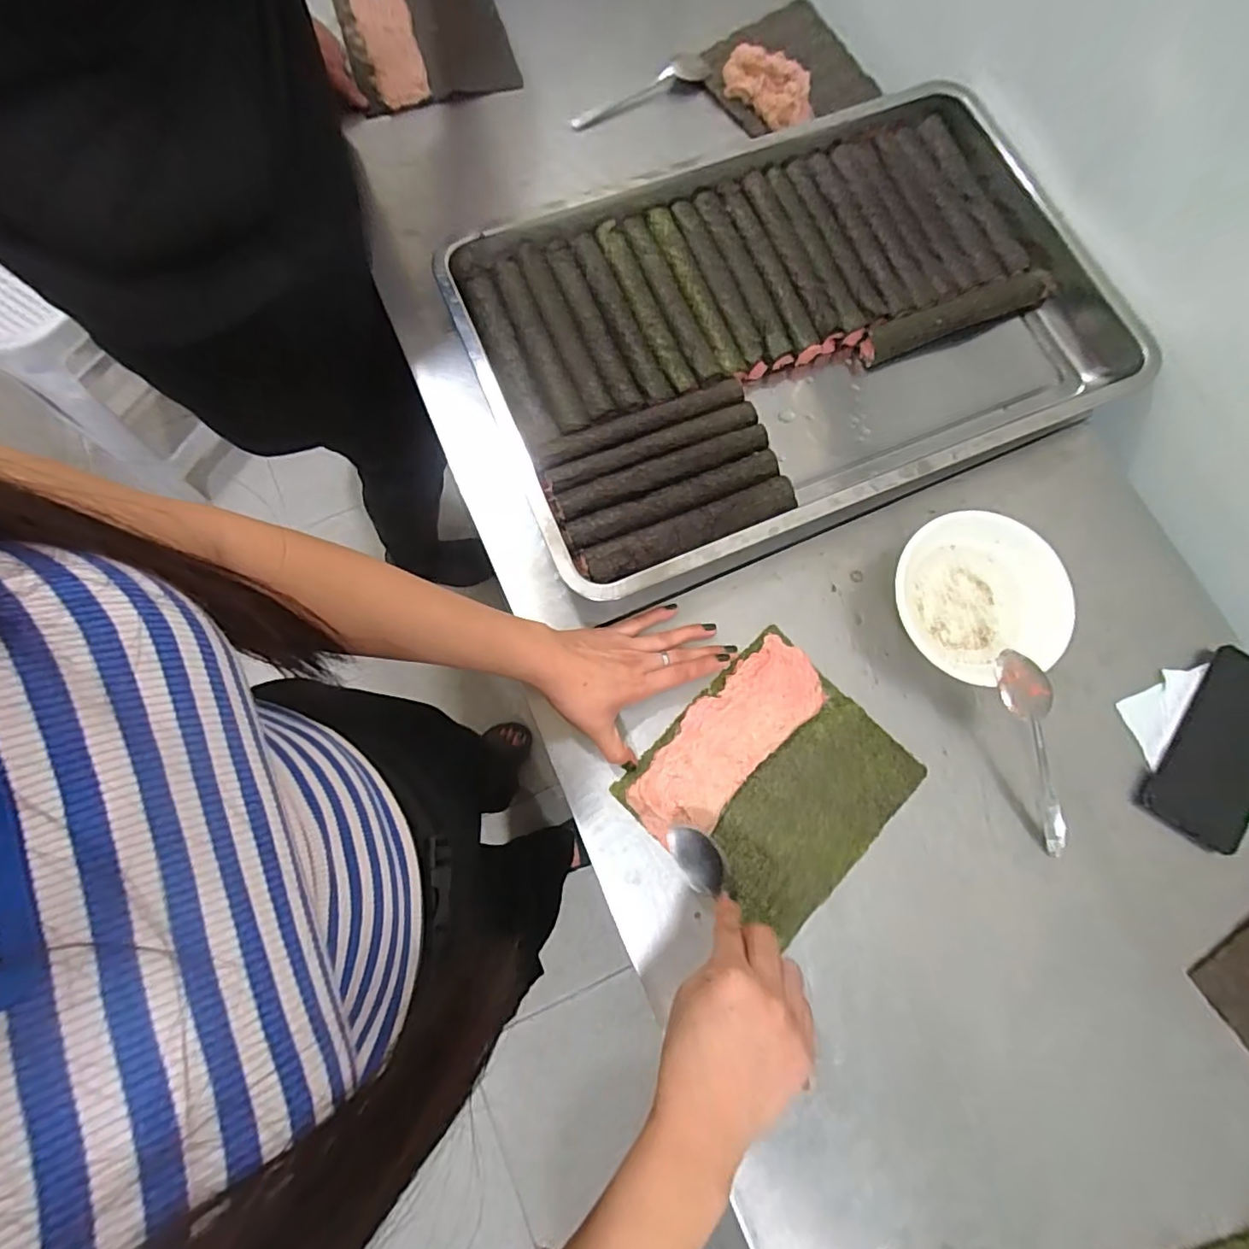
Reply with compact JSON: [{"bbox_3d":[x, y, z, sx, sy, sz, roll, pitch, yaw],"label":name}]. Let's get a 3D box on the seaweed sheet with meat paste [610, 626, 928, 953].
[{"bbox_3d":[0.122,0.130,0.467,0.178,0.013,0.191,45,82,6],"label":"seaweed sheet with meat paste"}]

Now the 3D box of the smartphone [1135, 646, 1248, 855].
[{"bbox_3d":[0.512,0.105,0.478,0.079,0.007,0.164,36,78,7],"label":"smartphone"}]

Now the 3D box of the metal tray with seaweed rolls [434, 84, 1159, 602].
[{"bbox_3d":[0.156,-0.288,0.542,0.583,0.047,0.389,-21,78,-7],"label":"metal tray with seaweed rolls"}]

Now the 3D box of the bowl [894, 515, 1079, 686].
[{"bbox_3d":[0.308,-0.025,0.483,0.143,0.040,0.135,0,76,-2],"label":"bowl"}]

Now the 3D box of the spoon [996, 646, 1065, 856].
[{"bbox_3d":[0.336,0.105,0.463,0.030,0.027,0.171,-19,100,-4],"label":"spoon"}]

